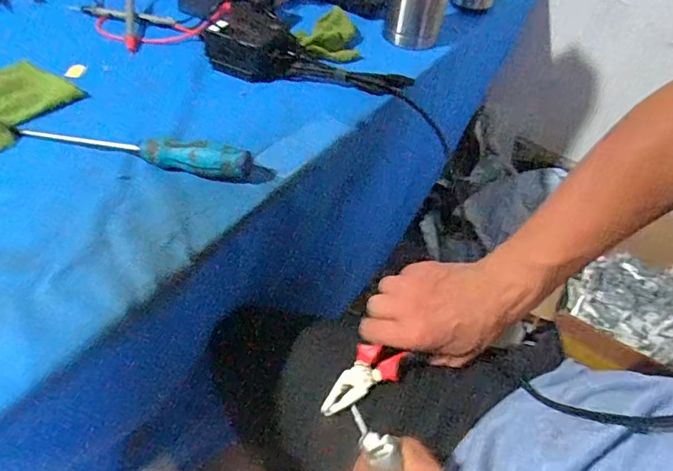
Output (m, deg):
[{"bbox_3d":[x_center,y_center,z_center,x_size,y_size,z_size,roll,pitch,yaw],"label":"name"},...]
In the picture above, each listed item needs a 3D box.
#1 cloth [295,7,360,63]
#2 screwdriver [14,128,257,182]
[{"bbox_3d":[0.003,-0.266,0.654,0.073,0.017,0.122,37,49,-1],"label":"cloth"},{"bbox_3d":[-0.193,-0.086,0.466,0.229,0.026,0.028,13,48,5],"label":"screwdriver"}]

